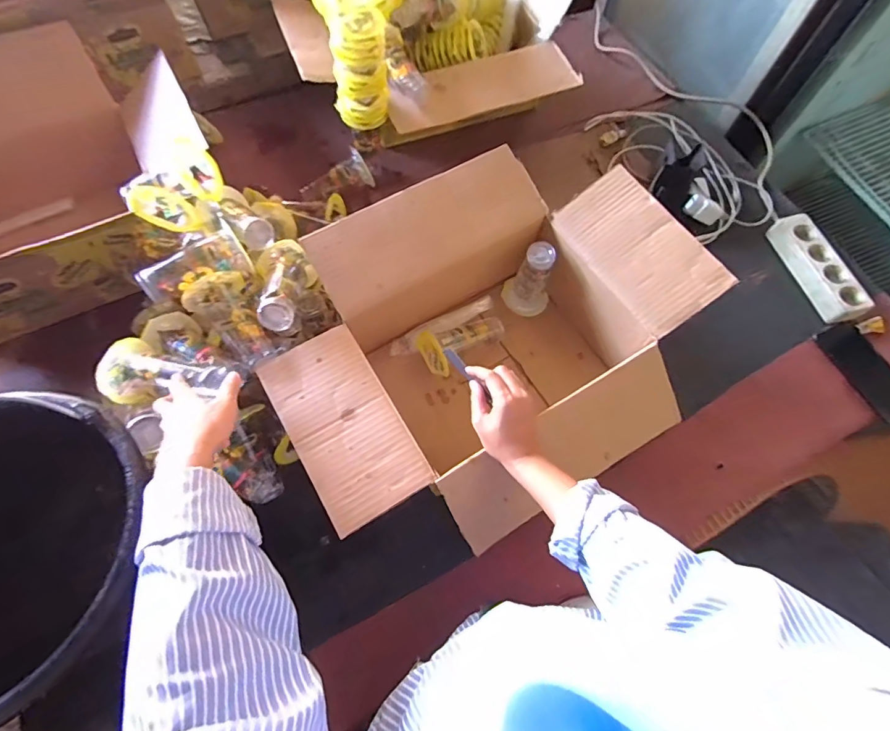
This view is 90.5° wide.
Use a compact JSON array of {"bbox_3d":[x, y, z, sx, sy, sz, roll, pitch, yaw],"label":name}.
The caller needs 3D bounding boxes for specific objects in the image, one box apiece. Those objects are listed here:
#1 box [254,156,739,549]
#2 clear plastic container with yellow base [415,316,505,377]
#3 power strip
[{"bbox_3d":[0.065,-0.024,0.598,0.552,0.168,0.438,-28,72,-13],"label":"box"},{"bbox_3d":[0.027,-0.043,0.661,0.124,0.056,0.072,-28,72,-13],"label":"clear plastic container with yellow base"},{"bbox_3d":[0.637,-0.168,0.758,0.053,0.048,0.200,-16,70,-9],"label":"power strip"}]

